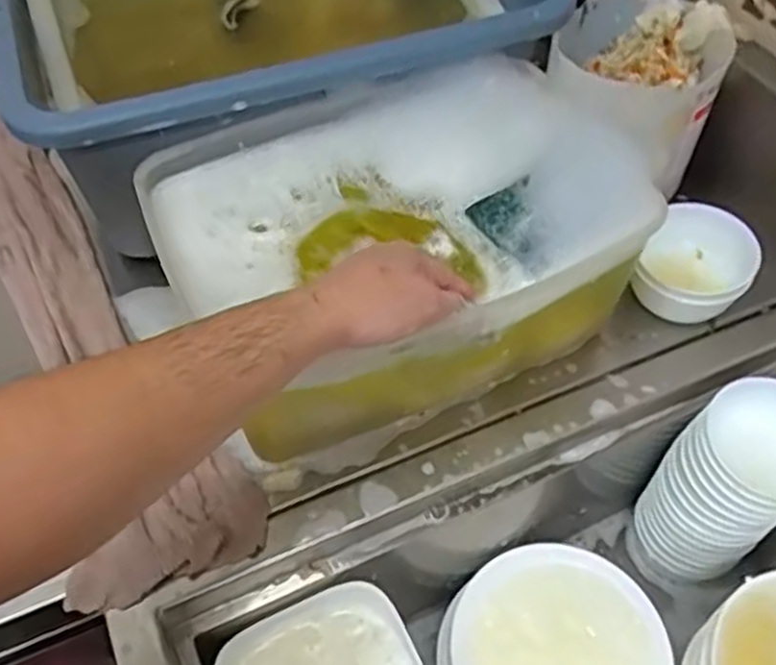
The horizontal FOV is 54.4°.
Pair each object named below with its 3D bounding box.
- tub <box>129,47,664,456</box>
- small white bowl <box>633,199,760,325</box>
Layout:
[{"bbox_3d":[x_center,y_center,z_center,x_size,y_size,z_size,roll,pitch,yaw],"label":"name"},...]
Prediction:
[{"bbox_3d":[0.009,-0.070,0.633,0.356,0.165,0.245,-16,54,-12],"label":"tub"},{"bbox_3d":[0.283,-0.061,0.696,0.094,0.058,0.102,0,52,0],"label":"small white bowl"}]

